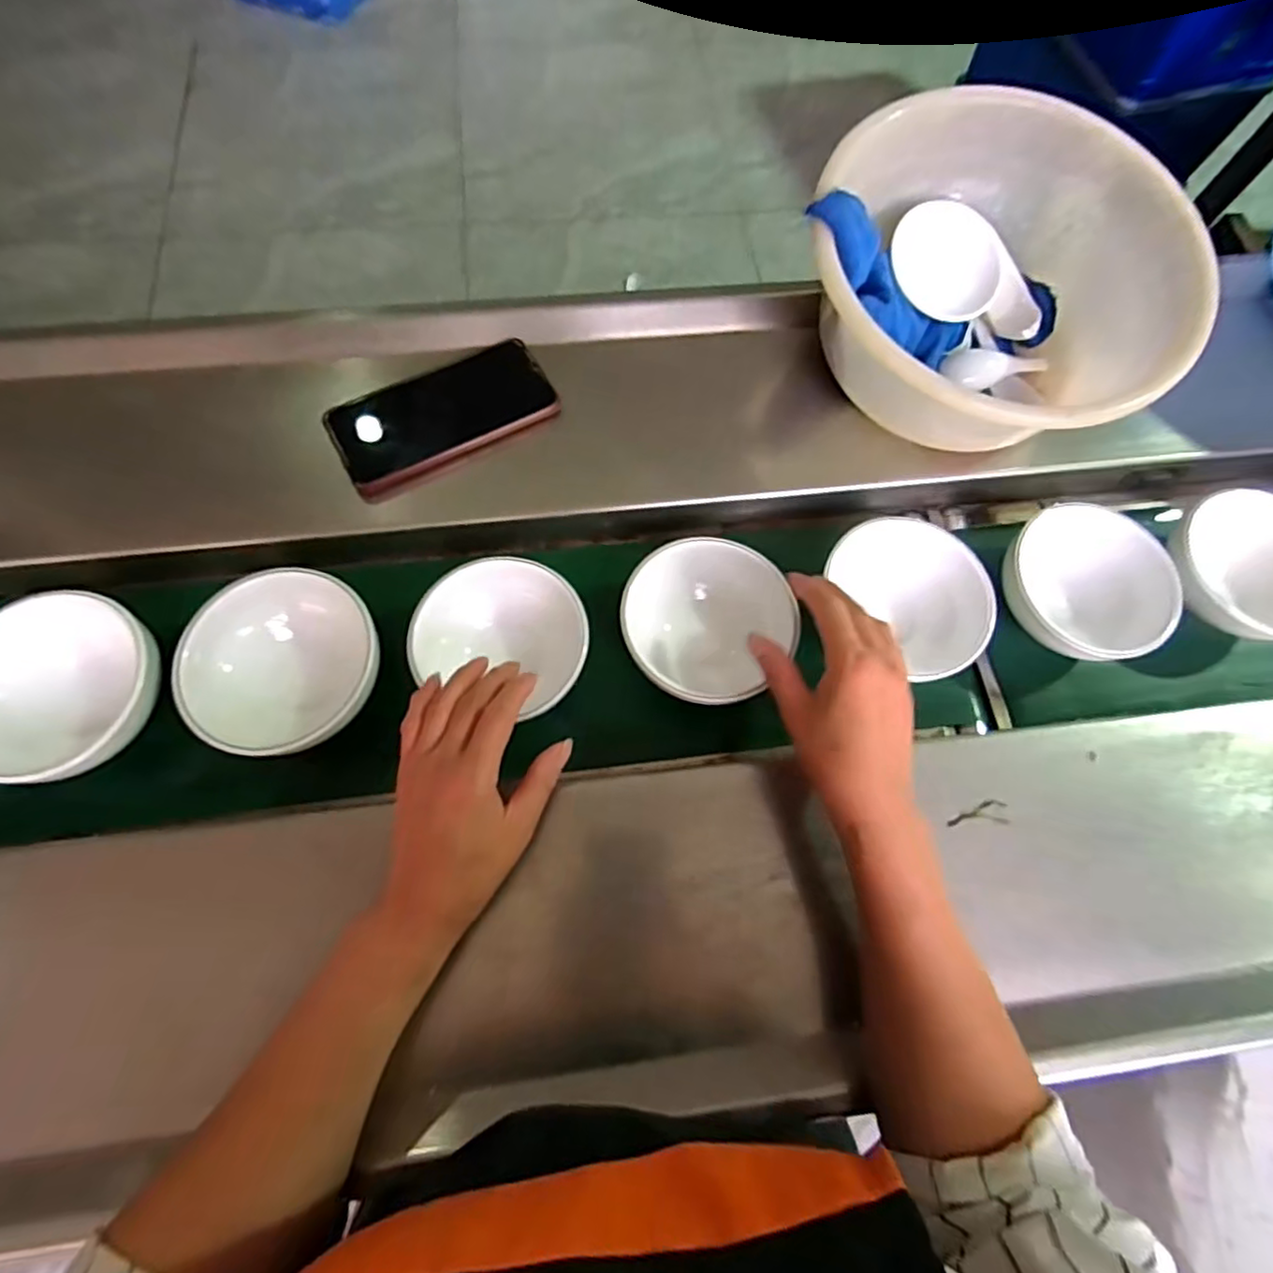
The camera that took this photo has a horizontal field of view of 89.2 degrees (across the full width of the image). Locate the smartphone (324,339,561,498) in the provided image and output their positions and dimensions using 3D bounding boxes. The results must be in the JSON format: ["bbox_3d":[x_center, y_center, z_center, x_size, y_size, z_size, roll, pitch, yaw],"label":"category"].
[{"bbox_3d":[-0.142,-0.166,0.489,0.160,0.016,0.072,-26,73,-11],"label":"smartphone"}]

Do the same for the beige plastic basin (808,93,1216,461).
[{"bbox_3d":[0.251,-0.242,0.474,0.245,0.127,0.250,1,70,-2],"label":"beige plastic basin"}]

